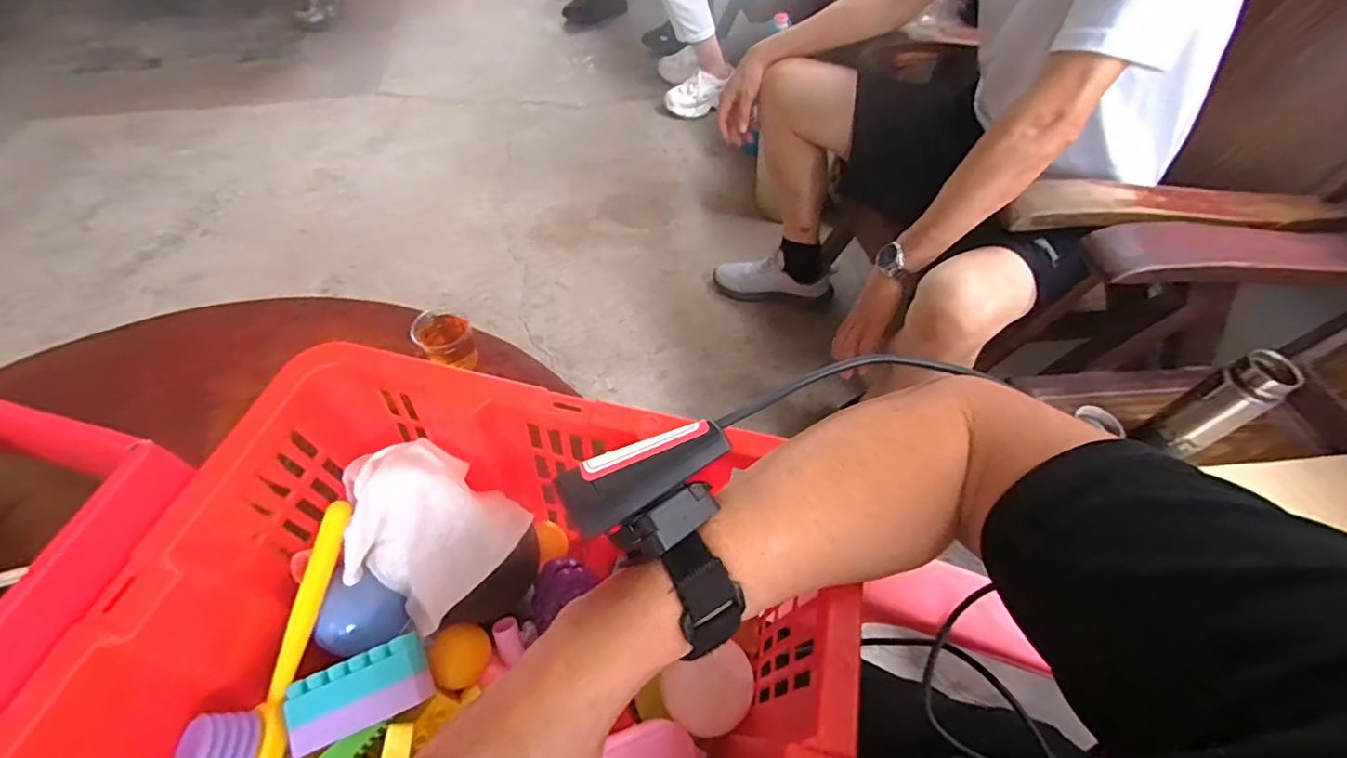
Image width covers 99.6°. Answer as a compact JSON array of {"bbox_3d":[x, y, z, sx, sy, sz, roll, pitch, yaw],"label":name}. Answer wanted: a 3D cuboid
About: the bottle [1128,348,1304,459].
[{"bbox_3d":[0.669,0.035,0.708,0.066,0.172,0.066,-26,59,-19],"label":"bottle"}]

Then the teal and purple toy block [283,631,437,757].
[{"bbox_3d":[-0.179,0.178,0.322,0.073,0.017,0.037,-19,56,-14],"label":"teal and purple toy block"}]

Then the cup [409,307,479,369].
[{"bbox_3d":[-0.212,-0.032,0.537,0.048,0.062,0.043,-25,58,-18],"label":"cup"}]

